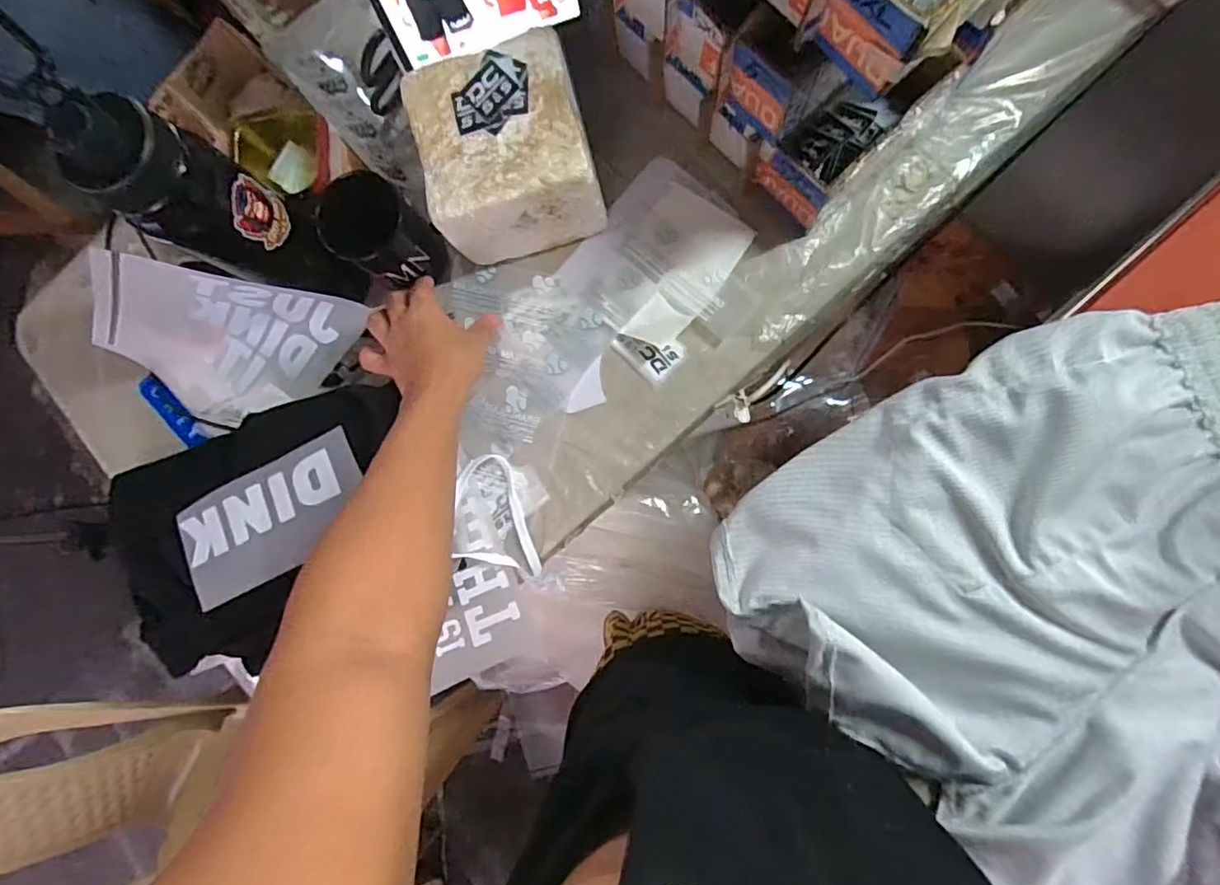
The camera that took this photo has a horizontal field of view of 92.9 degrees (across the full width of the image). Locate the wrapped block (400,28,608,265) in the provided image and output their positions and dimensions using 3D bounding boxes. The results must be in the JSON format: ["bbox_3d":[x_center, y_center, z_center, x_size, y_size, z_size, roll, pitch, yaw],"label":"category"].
[{"bbox_3d":[-0.088,-0.257,0.528,0.146,0.118,0.142,-16,83,5],"label":"wrapped block"}]

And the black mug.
[{"bbox_3d":[-0.205,-0.186,0.539,0.079,0.101,0.075,-1,85,7],"label":"black mug"}]

